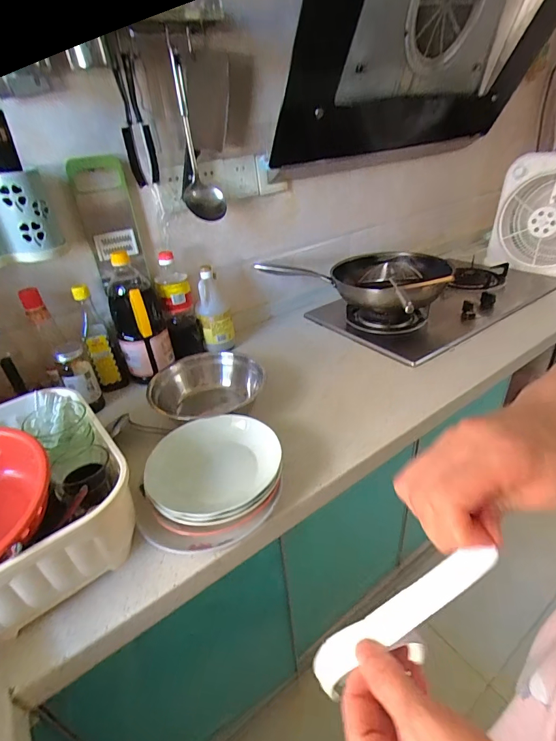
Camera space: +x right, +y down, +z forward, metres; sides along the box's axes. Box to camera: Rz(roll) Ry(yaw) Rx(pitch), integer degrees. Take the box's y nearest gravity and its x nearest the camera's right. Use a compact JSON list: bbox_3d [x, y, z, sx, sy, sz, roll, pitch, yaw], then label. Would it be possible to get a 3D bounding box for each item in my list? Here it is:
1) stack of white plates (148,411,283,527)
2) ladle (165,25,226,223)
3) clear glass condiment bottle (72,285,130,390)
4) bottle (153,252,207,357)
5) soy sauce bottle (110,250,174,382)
[{"bbox_3d":[-0.092,0.142,0.576,0.181,0.048,0.206,20,41,34],"label":"stack of white plates"},{"bbox_3d":[-0.174,-0.479,0.785,0.081,0.311,0.079,-4,33,2],"label":"ladle"},{"bbox_3d":[-0.389,-0.065,0.827,0.068,0.229,0.077,-25,37,-27],"label":"clear glass condiment bottle"},{"bbox_3d":[-0.233,-0.150,0.898,0.080,0.232,0.086,-13,33,-11],"label":"bottle"},{"bbox_3d":[-0.307,-0.110,0.834,0.110,0.255,0.090,-15,34,-15],"label":"soy sauce bottle"}]

